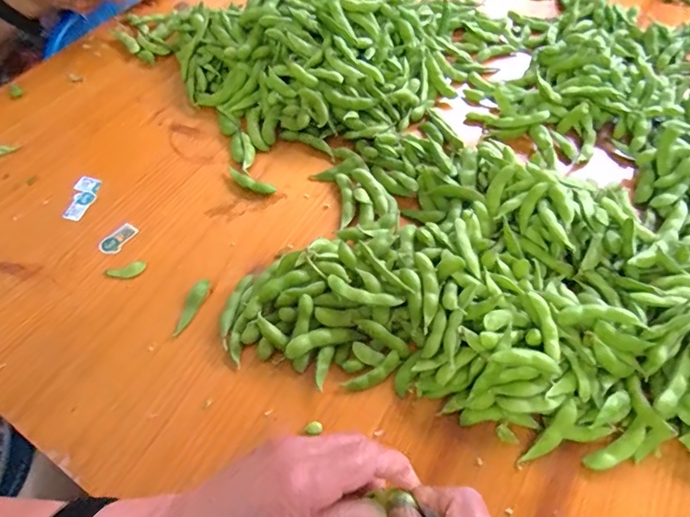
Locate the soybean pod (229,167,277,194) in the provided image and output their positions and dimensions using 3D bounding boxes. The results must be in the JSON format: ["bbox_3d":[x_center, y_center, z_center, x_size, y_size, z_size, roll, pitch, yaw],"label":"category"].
[{"bbox_3d":[-0.091,-0.073,0.442,0.052,0.008,0.014,21,59,12],"label":"soybean pod"}]

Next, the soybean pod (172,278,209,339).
[{"bbox_3d":[-0.125,0.039,0.373,0.014,0.010,0.050,11,57,6],"label":"soybean pod"}]

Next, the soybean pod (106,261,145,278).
[{"bbox_3d":[-0.189,0.011,0.395,0.030,0.005,0.014,-23,60,-15],"label":"soybean pod"}]

